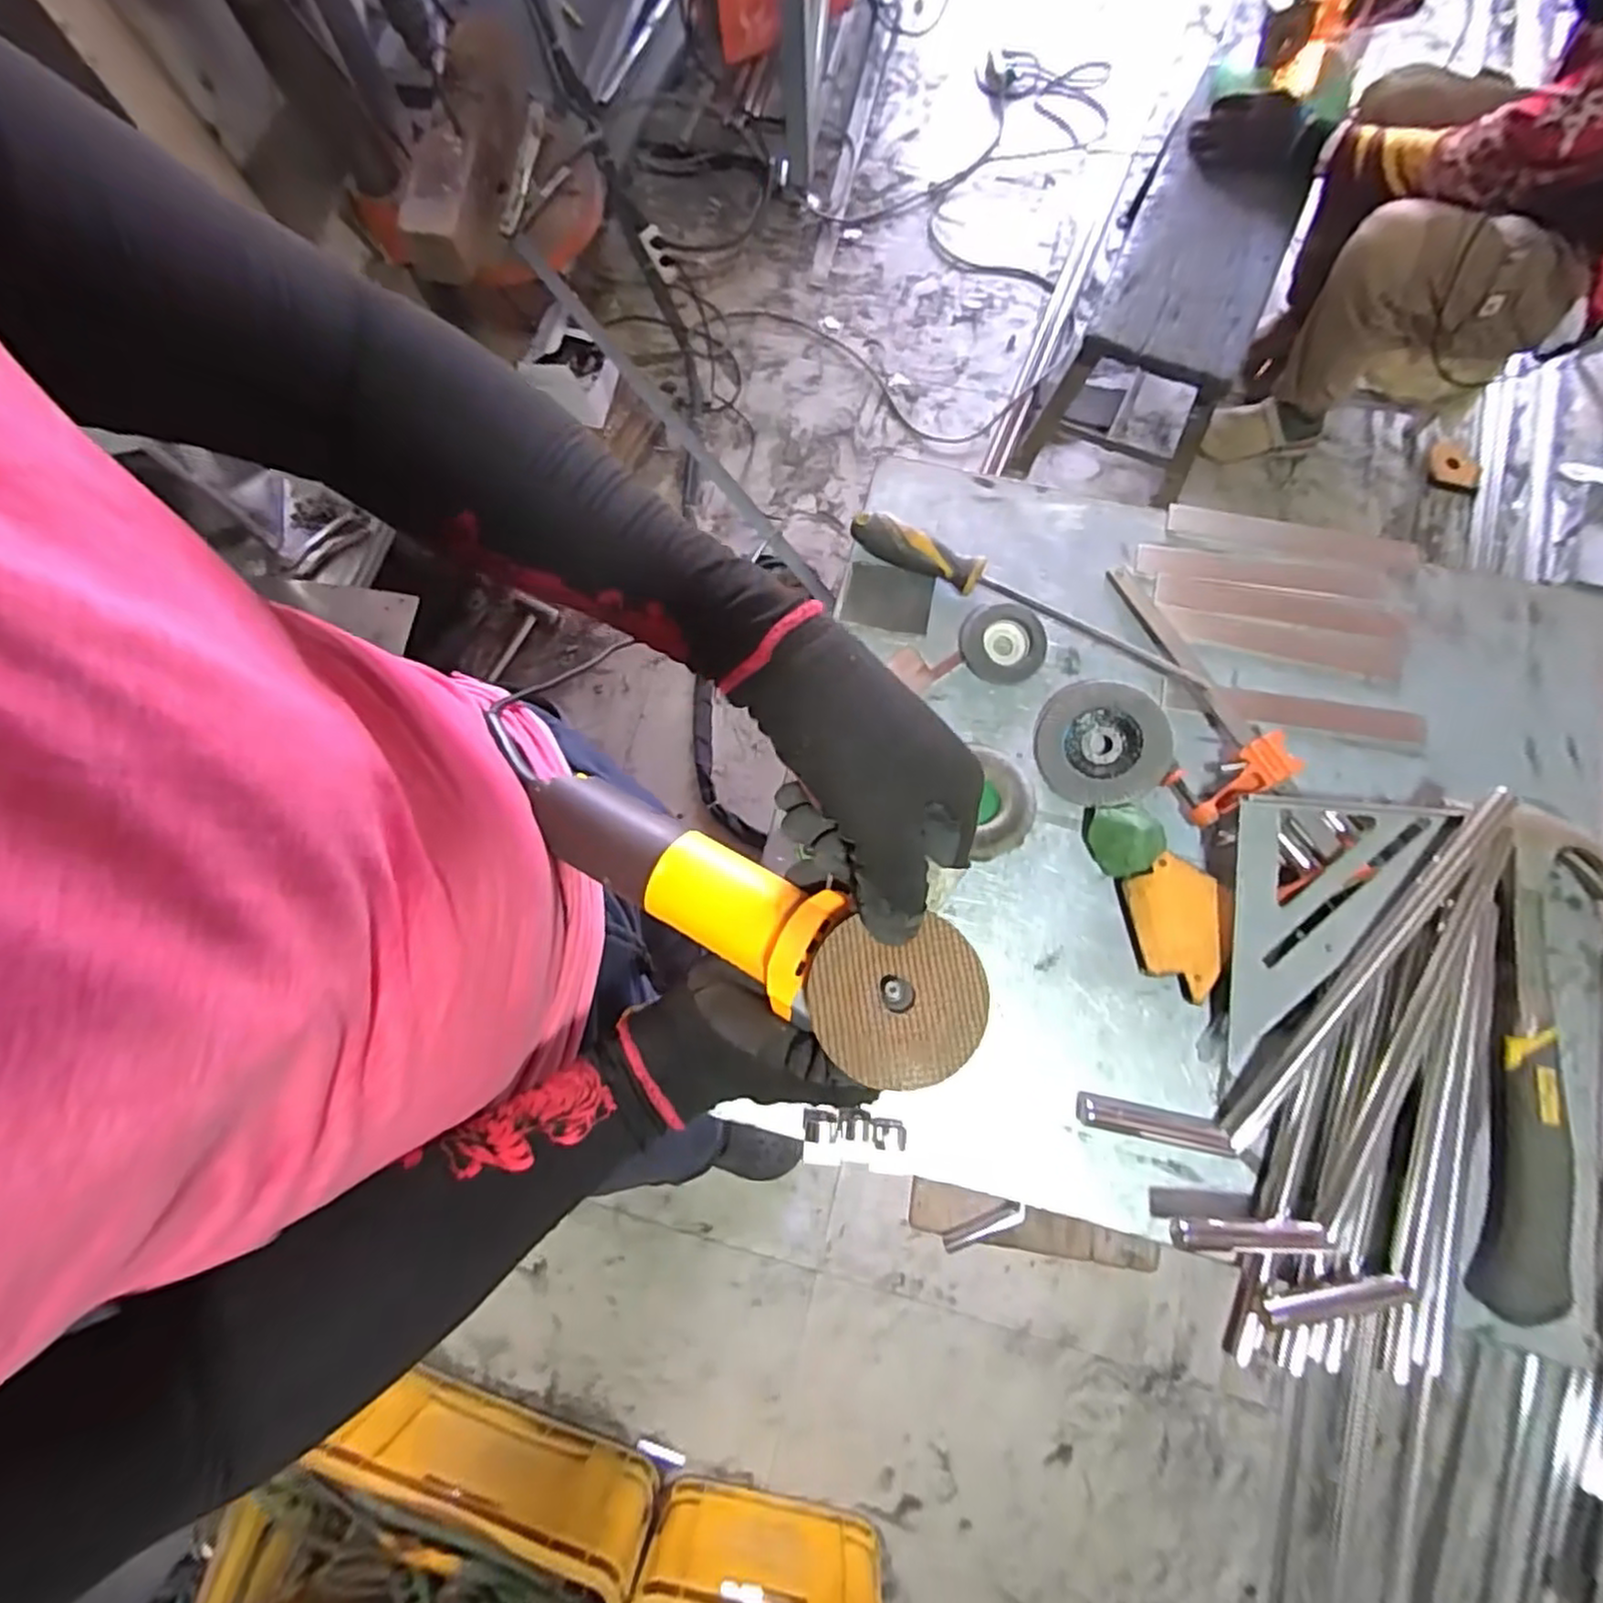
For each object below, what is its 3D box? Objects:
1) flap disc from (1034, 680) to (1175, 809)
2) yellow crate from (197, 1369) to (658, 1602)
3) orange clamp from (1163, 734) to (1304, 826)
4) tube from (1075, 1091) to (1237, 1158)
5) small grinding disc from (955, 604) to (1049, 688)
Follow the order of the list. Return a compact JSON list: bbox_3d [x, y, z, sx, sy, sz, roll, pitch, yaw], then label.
[{"bbox_3d":[0.227,-0.043,0.553,0.092,0.009,0.092,-2,83,19],"label":"flap disc"},{"bbox_3d":[-0.538,1.154,1.041,0.538,0.232,0.421,18,77,6],"label":"yellow crate"},{"bbox_3d":[0.315,-0.018,0.534,0.085,0.022,0.044,-27,77,8],"label":"orange clamp"},{"bbox_3d":[0.237,0.218,0.495,0.093,0.022,0.021,10,77,5],"label":"tube"},{"bbox_3d":[0.158,-0.124,0.577,0.065,0.018,0.058,10,77,5],"label":"small grinding disc"}]

